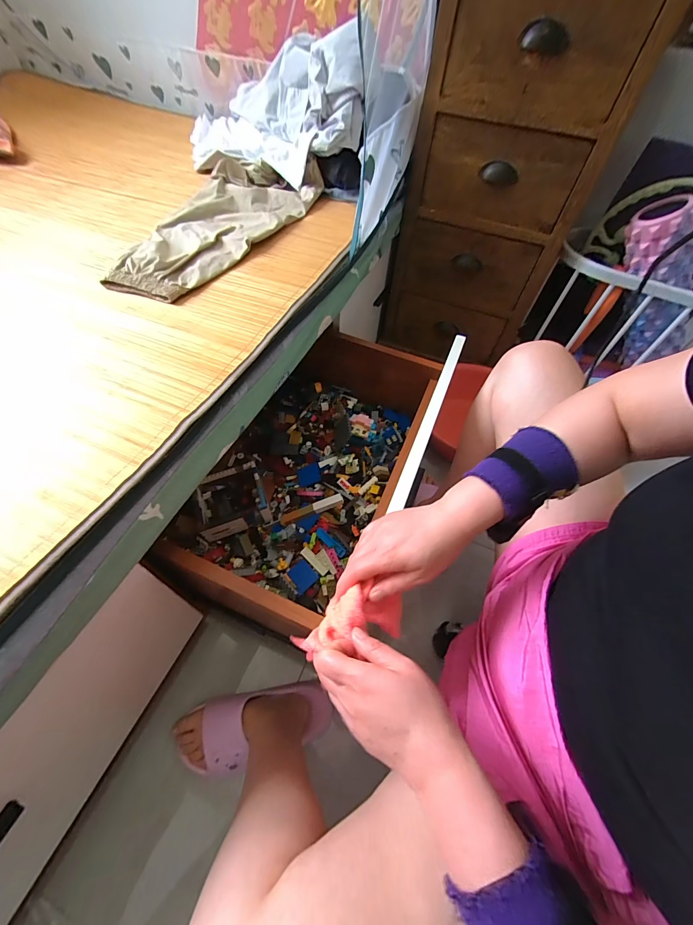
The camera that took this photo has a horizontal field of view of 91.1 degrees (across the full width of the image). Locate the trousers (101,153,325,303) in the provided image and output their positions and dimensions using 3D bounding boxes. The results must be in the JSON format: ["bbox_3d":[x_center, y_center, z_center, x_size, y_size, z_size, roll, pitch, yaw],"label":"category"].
[{"bbox_3d":[-0.252,-0.470,0.659,0.238,0.046,0.515,19,58,9],"label":"trousers"}]

